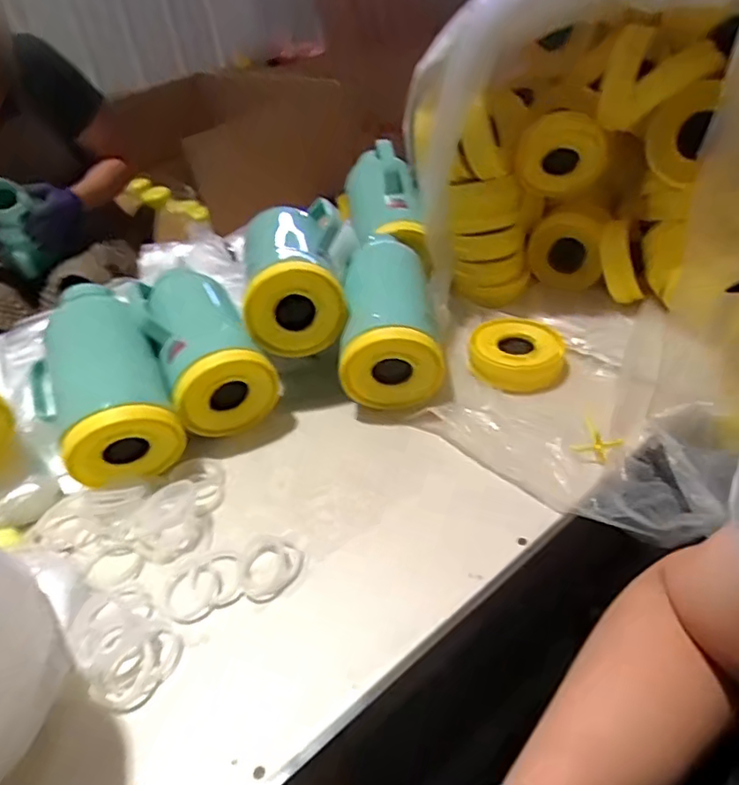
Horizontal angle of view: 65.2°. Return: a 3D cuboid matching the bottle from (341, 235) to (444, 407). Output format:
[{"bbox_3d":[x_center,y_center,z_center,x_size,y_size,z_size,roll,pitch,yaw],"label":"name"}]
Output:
[{"bbox_3d":[0.036,-0.115,0.914,0.145,0.157,0.302,-4,37,6],"label":"bottle"}]

